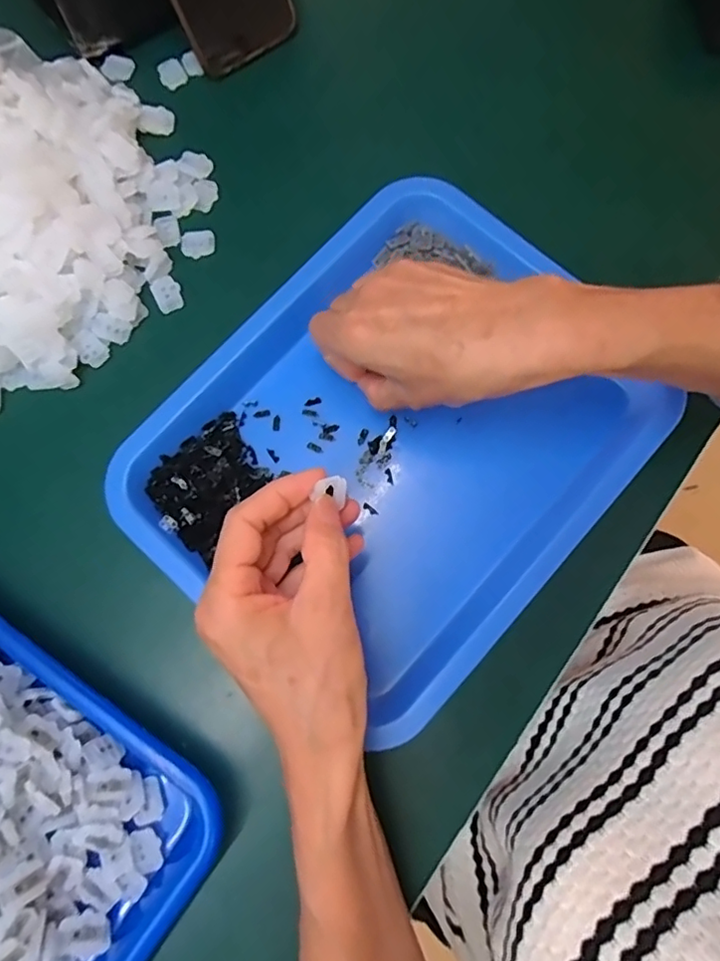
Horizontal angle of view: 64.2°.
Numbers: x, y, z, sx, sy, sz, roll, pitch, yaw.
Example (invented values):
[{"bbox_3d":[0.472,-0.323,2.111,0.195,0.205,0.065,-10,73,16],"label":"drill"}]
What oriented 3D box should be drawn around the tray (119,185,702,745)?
[{"bbox_3d":[0.021,-0.023,0.342,0.242,0.034,0.274,41,81,7],"label":"tray"}]

